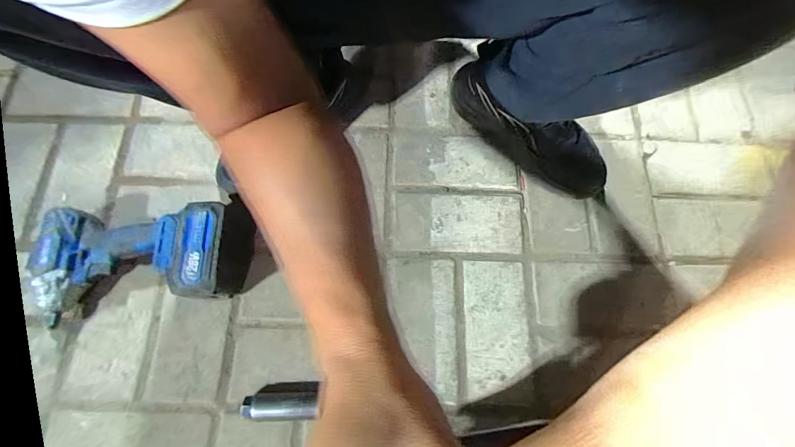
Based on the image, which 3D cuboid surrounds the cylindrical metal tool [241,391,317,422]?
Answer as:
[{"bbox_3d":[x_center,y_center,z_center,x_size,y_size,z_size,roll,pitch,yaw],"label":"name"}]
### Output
[{"bbox_3d":[-0.142,0.222,0.477,0.083,0.032,0.033,4,71,-15],"label":"cylindrical metal tool"}]

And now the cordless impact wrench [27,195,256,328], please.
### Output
[{"bbox_3d":[-0.320,0.038,0.505,0.240,0.115,0.142,-3,71,-3],"label":"cordless impact wrench"}]

